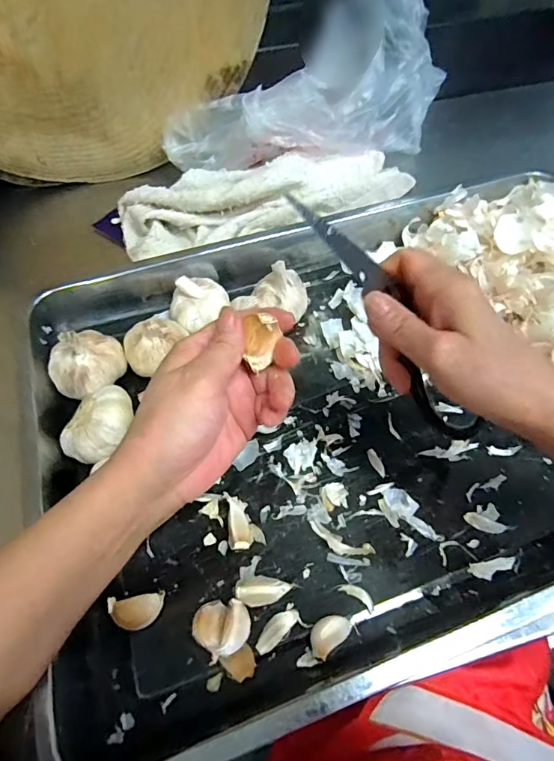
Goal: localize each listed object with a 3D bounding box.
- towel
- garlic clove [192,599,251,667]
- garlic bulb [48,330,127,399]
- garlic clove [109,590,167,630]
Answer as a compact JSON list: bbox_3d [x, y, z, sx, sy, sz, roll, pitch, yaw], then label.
[{"bbox_3d":[-0.008,-0.221,0.529,0.339,0.052,0.101,-20,57,-13],"label":"towel"},{"bbox_3d":[-0.035,0.161,0.301,0.035,0.021,0.033,0,55,1],"label":"garlic clove"},{"bbox_3d":[-0.163,-0.022,0.389,0.047,0.051,0.061,37,63,23],"label":"garlic bulb"},{"bbox_3d":[-0.094,0.156,0.310,0.036,0.014,0.020,-5,55,-3],"label":"garlic clove"}]

